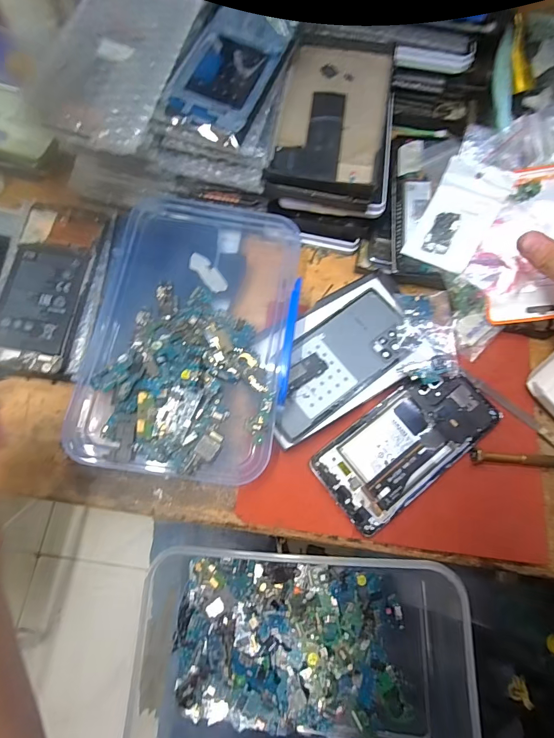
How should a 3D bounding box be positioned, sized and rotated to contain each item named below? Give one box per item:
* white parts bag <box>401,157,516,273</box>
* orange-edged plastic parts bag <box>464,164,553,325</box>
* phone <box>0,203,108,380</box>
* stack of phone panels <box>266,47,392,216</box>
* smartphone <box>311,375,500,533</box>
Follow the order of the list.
[{"bbox_3d":[0.165,-0.140,0.352,0.059,0.009,0.092,32,102,21],"label":"white parts bag"},{"bbox_3d":[0.222,-0.111,0.340,0.098,0.012,0.133,-7,90,8],"label":"orange-edged plastic parts bag"},{"bbox_3d":[-0.212,-0.073,0.347,0.071,0.009,0.165,12,75,-6],"label":"phone"},{"bbox_3d":[0.054,-0.233,0.361,0.099,0.021,0.164,10,77,2],"label":"stack of phone panels"},{"bbox_3d":[0.111,0.060,0.329,0.158,0.011,0.076,-36,77,-12],"label":"smartphone"}]

